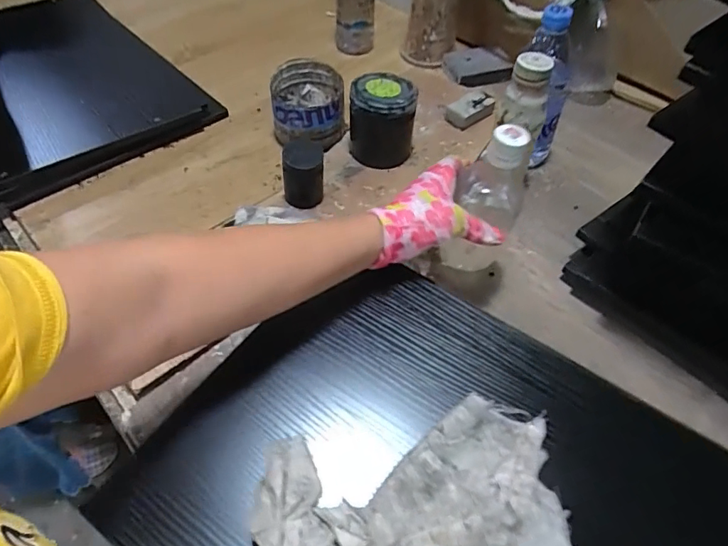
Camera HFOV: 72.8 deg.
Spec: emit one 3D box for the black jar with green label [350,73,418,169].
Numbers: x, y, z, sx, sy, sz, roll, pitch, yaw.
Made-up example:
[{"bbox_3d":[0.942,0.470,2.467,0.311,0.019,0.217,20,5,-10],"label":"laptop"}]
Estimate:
[{"bbox_3d":[0.024,-0.200,0.652,0.081,0.103,0.075,1,53,-2],"label":"black jar with green label"}]

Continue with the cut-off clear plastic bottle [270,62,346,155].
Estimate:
[{"bbox_3d":[-0.077,-0.227,0.687,0.098,0.083,0.099,-5,54,-6],"label":"cut-off clear plastic bottle"}]

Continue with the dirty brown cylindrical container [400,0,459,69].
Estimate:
[{"bbox_3d":[0.111,-0.421,0.779,0.077,0.156,0.079,9,54,4],"label":"dirty brown cylindrical container"}]

